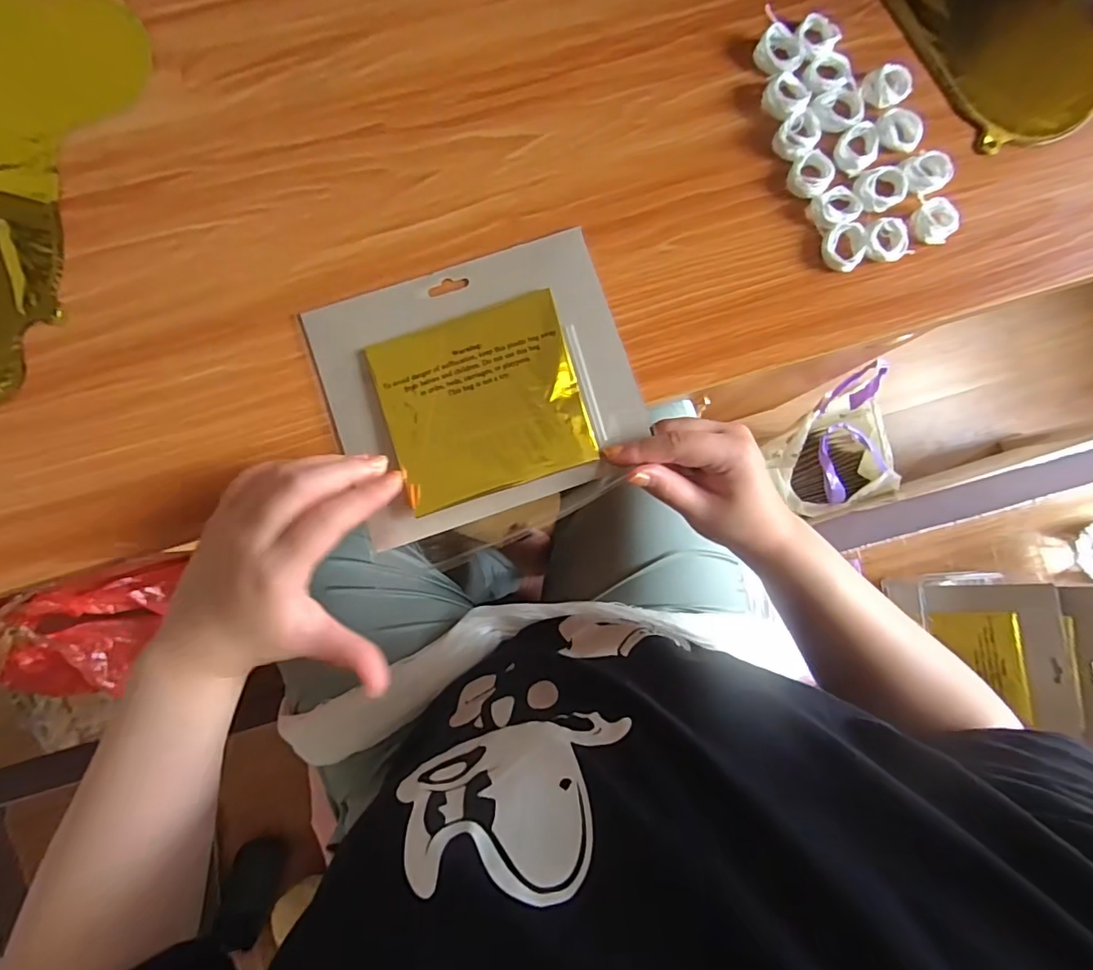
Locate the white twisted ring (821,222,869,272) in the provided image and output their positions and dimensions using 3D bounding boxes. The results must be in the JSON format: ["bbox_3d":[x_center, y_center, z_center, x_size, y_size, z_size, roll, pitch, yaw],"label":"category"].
[{"bbox_3d":[0.200,-0.160,0.356,0.026,0.008,0.030,3,86,-2],"label":"white twisted ring"}]

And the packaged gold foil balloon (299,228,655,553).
[{"bbox_3d":[-0.041,-0.064,0.344,0.189,0.014,0.162,-18,87,-4],"label":"packaged gold foil balloon"}]

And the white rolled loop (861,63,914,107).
[{"bbox_3d":[0.237,-0.276,0.368,0.040,0.009,0.027,-35,88,-4],"label":"white rolled loop"}]

